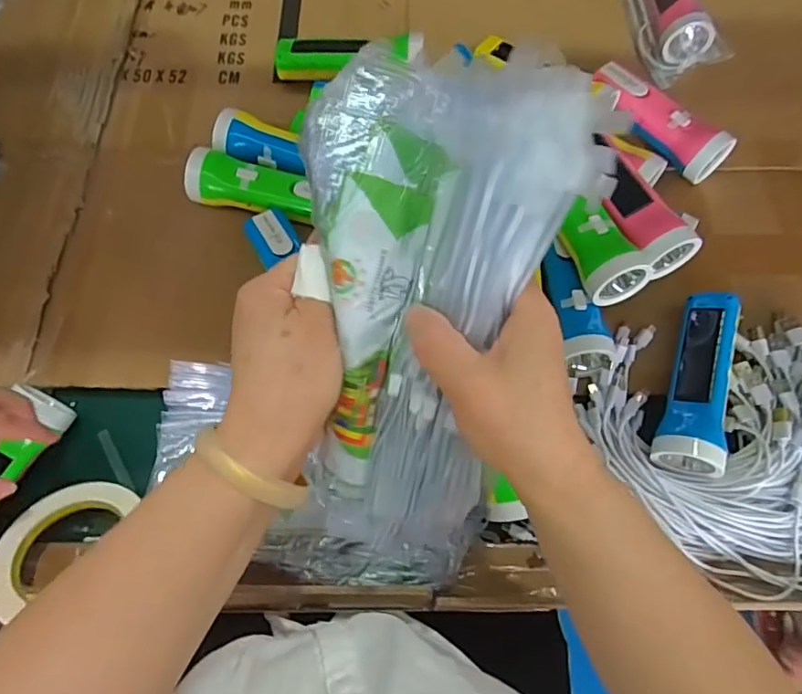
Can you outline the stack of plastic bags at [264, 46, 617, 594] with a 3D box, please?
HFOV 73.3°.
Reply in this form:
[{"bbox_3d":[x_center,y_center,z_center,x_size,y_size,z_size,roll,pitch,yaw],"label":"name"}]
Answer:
[{"bbox_3d":[-0.005,0.013,0.290,0.136,0.036,0.305,14,110,5],"label":"stack of plastic bags"}]

